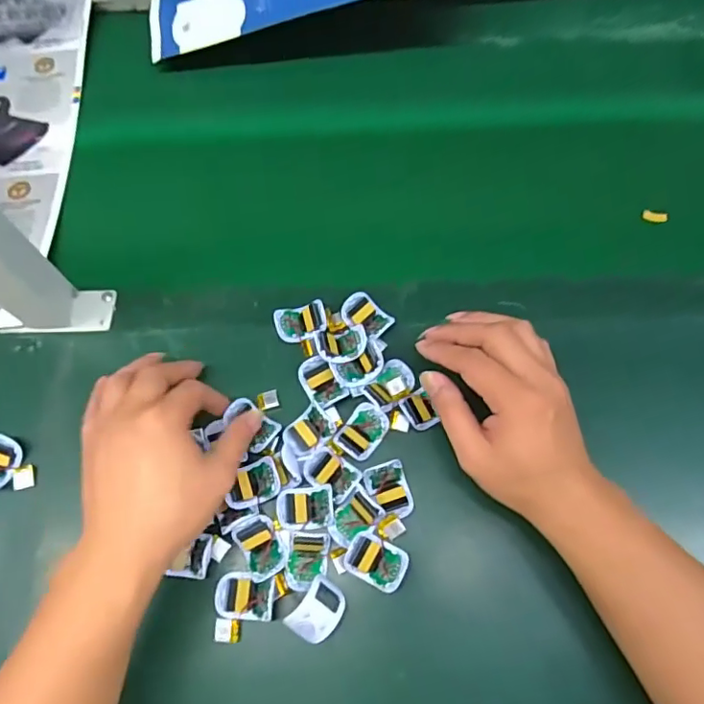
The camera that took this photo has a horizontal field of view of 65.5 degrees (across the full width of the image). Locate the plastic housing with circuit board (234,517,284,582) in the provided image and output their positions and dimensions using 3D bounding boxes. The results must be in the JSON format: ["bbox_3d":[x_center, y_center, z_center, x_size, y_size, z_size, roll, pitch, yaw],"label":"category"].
[{"bbox_3d":[-0.066,0.142,0.396,0.028,0.010,0.043,-26,68,-8],"label":"plastic housing with circuit board"}]

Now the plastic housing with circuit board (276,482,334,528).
[{"bbox_3d":[-0.035,0.115,0.409,0.042,0.011,0.029,-4,67,1],"label":"plastic housing with circuit board"}]

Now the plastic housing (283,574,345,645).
[{"bbox_3d":[-0.023,0.179,0.377,0.029,0.018,0.040,34,72,15],"label":"plastic housing"}]

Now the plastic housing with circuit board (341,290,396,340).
[{"bbox_3d":[0.013,-0.031,0.463,0.029,0.009,0.042,-41,71,-14],"label":"plastic housing with circuit board"}]

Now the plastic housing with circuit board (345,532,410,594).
[{"bbox_3d":[0.017,0.150,0.392,0.043,0.007,0.031,26,70,13],"label":"plastic housing with circuit board"}]

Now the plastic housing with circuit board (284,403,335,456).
[{"bbox_3d":[-0.034,0.061,0.427,0.036,0.013,0.030,-38,71,-13],"label":"plastic housing with circuit board"}]

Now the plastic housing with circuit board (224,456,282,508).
[{"bbox_3d":[-0.074,0.098,0.410,0.040,0.015,0.029,-22,68,-7],"label":"plastic housing with circuit board"}]

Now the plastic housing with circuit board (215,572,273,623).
[{"bbox_3d":[-0.075,0.173,0.386,0.042,0.015,0.029,6,67,5],"label":"plastic housing with circuit board"}]

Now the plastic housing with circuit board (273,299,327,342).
[{"bbox_3d":[-0.043,-0.025,0.467,0.042,0.019,0.031,-12,67,-3],"label":"plastic housing with circuit board"}]

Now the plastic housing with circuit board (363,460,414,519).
[{"bbox_3d":[0.028,0.102,0.405,0.030,0.013,0.039,-18,67,-5],"label":"plastic housing with circuit board"}]

